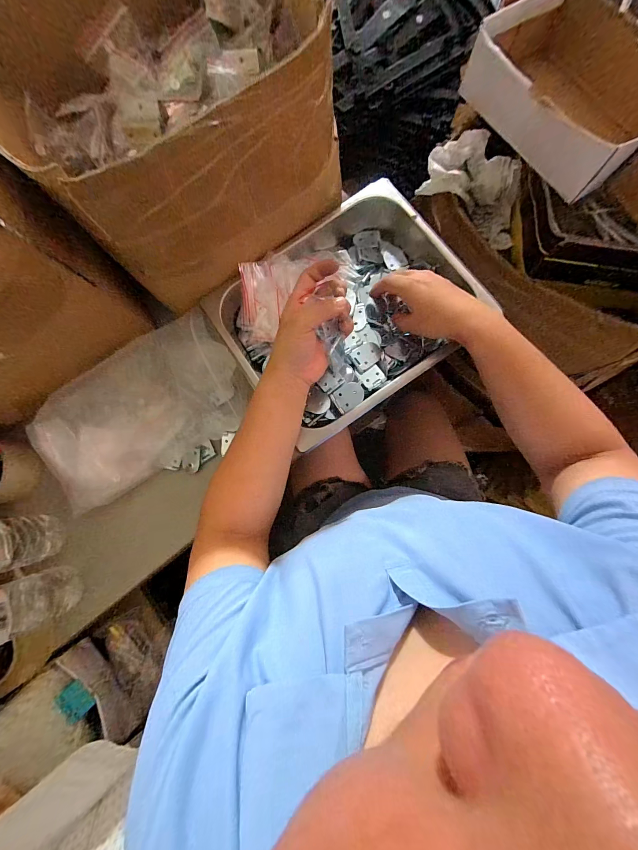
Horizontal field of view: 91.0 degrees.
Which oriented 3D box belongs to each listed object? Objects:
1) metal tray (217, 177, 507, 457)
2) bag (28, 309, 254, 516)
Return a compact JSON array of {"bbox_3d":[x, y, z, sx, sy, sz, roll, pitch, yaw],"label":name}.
[{"bbox_3d":[0.036,-0.159,0.442,0.316,0.067,0.267,-38,81,-3],"label":"metal tray"},{"bbox_3d":[-0.243,-0.020,0.447,0.277,0.068,0.162,-30,81,-2],"label":"bag"}]

